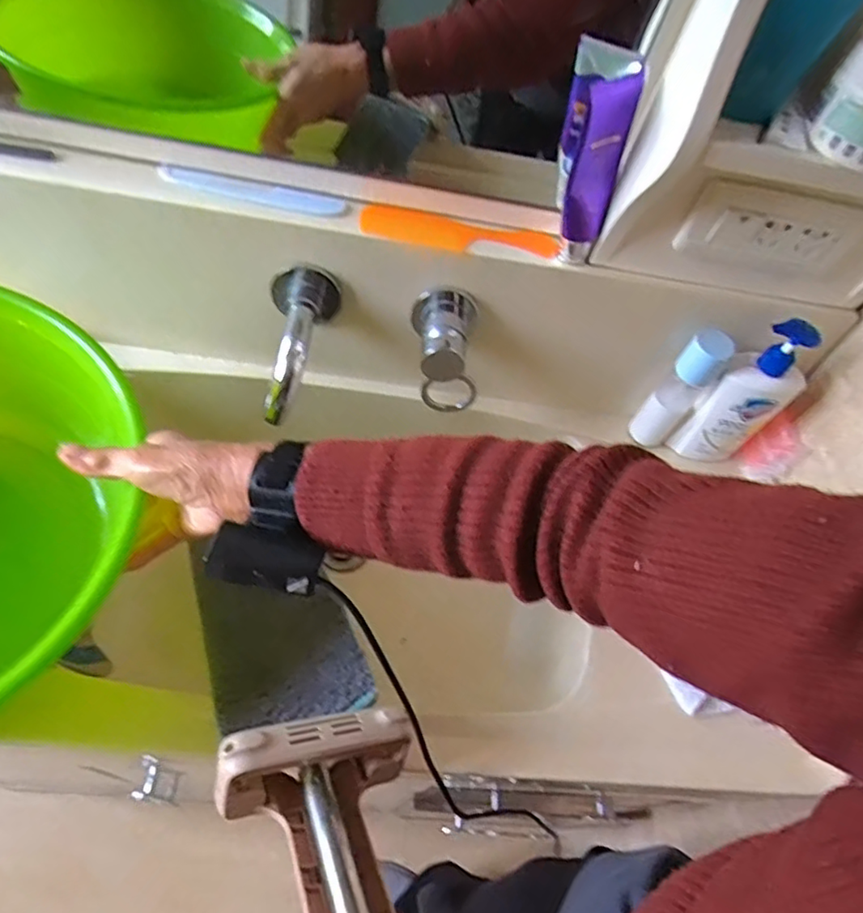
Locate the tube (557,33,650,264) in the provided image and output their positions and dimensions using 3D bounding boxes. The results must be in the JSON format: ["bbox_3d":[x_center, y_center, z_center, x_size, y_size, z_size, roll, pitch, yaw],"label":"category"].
[{"bbox_3d":[0.142,-0.263,0.531,0.055,0.169,0.062,10,52,7],"label":"tube"}]

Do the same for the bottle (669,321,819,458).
[{"bbox_3d":[0.345,-0.066,0.655,0.089,0.206,0.045,9,51,0],"label":"bottle"}]

